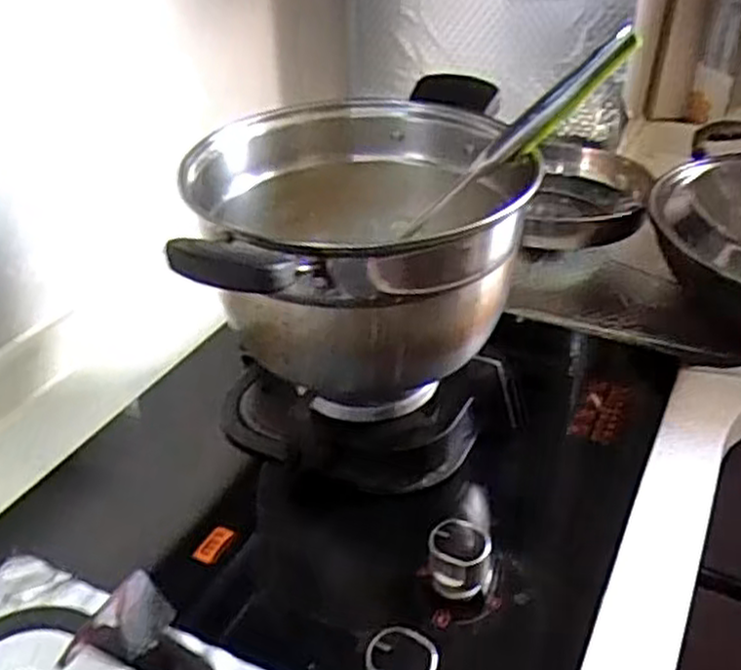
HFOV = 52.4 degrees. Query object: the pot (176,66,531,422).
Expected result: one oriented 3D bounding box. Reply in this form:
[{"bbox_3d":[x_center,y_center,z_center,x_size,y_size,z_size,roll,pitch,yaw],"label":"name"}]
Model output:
[{"bbox_3d":[-0.015,-0.065,0.670,0.291,0.216,0.399,28,44,36],"label":"pot"}]

